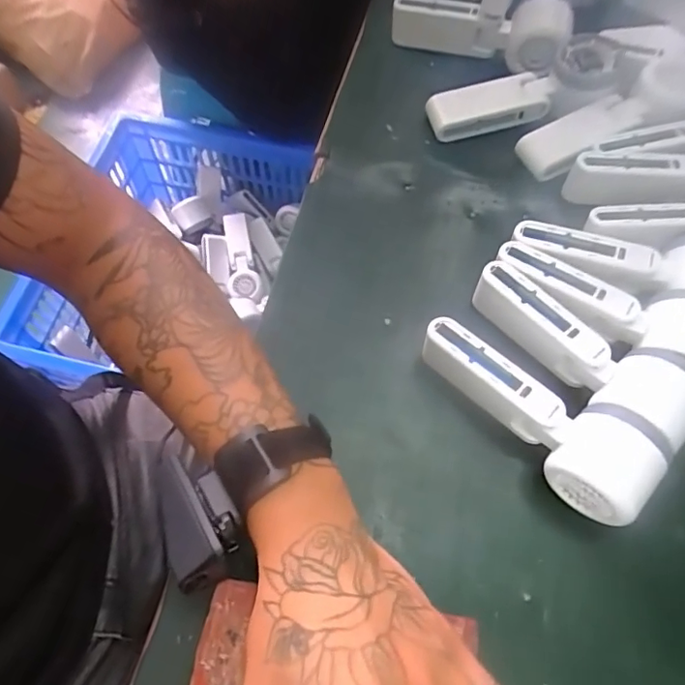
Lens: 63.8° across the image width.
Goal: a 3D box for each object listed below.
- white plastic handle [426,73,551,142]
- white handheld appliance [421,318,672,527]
[{"bbox_3d":[0.125,-0.204,0.474,0.099,0.029,0.034,-9,65,-7],"label":"white plastic handle"},{"bbox_3d":[0.123,0.041,0.357,0.164,0.053,0.055,42,70,16],"label":"white handheld appliance"}]

